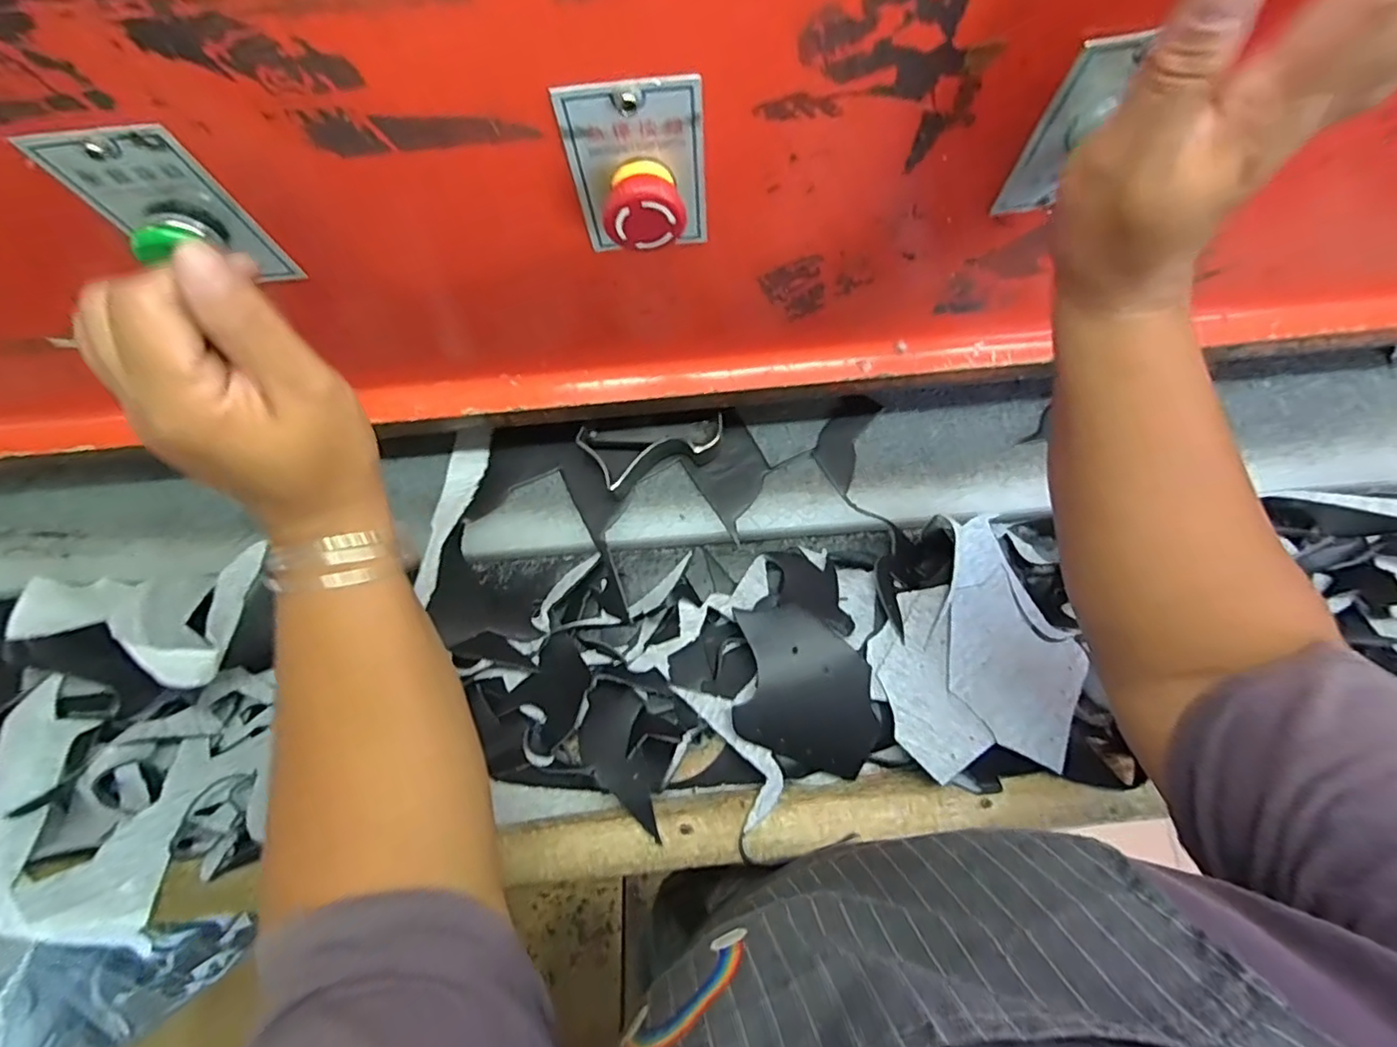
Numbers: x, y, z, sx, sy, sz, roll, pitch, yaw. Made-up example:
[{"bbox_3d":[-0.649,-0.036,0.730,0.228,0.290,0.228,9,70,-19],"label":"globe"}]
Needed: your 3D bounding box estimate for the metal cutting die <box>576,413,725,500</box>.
[{"bbox_3d":[-0.034,-0.050,0.489,0.112,0.035,0.057,-6,72,-1],"label":"metal cutting die"}]

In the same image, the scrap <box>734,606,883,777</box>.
[{"bbox_3d":[0.079,0.119,0.450,0.101,0.018,0.110,7,72,3],"label":"scrap"}]

